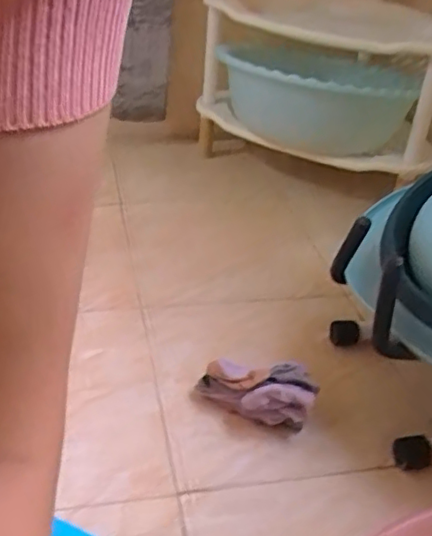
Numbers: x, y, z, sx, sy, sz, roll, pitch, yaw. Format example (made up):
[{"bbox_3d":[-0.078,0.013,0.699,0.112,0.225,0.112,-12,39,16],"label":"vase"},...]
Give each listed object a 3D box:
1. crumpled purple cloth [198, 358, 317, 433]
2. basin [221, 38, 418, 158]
[{"bbox_3d":[0.044,0.137,0.673,0.134,0.073,0.056,5,29,23],"label":"crumpled purple cloth"},{"bbox_3d":[0.180,-0.327,1.130,0.320,0.142,0.403,12,33,7],"label":"basin"}]

